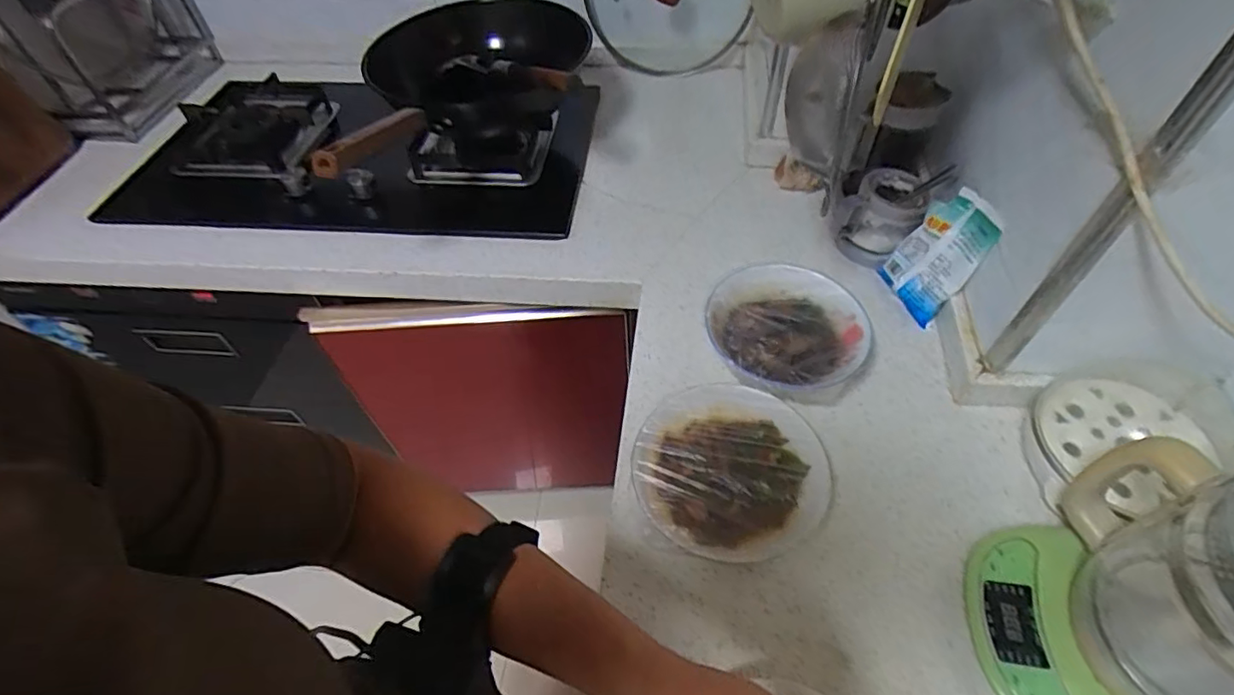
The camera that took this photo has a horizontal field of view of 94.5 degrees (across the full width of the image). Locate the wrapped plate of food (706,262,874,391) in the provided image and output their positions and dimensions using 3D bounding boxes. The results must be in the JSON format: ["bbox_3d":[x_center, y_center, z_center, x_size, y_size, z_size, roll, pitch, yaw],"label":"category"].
[{"bbox_3d":[0.192,-0.015,0.653,0.170,0.063,0.173,-2,51,2],"label":"wrapped plate of food"}]

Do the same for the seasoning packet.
[{"bbox_3d":[0.369,-0.107,0.660,0.025,0.141,0.088,-6,48,-37],"label":"seasoning packet"}]

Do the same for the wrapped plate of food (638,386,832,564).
[{"bbox_3d":[0.111,0.120,0.563,0.179,0.047,0.172,-2,51,2],"label":"wrapped plate of food"}]

